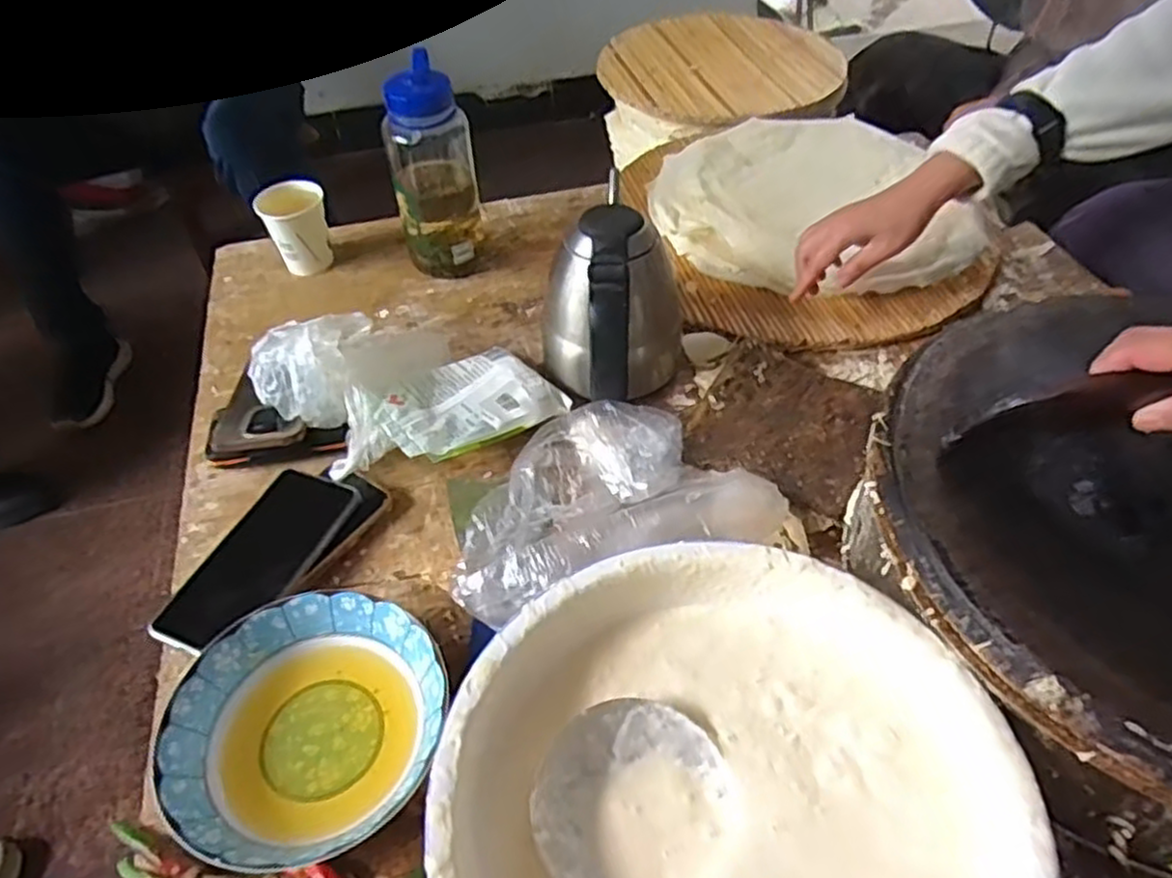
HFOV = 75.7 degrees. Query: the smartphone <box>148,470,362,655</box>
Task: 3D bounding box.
[{"bbox_3d":[-0.253,0.093,0.583,0.083,0.012,0.161,18,53,15],"label":"smartphone"}]

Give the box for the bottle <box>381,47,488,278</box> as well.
[{"bbox_3d":[-0.159,-0.279,0.804,0.083,0.218,0.087,1,47,3],"label":"bottle"}]

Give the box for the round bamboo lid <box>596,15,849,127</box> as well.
[{"bbox_3d":[0.211,-0.584,1.176,0.364,0.025,0.378,-1,47,1],"label":"round bamboo lid"}]

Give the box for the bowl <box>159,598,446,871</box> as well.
[{"bbox_3d":[-0.176,0.183,0.484,0.167,0.043,0.164,-1,47,1],"label":"bowl"}]

